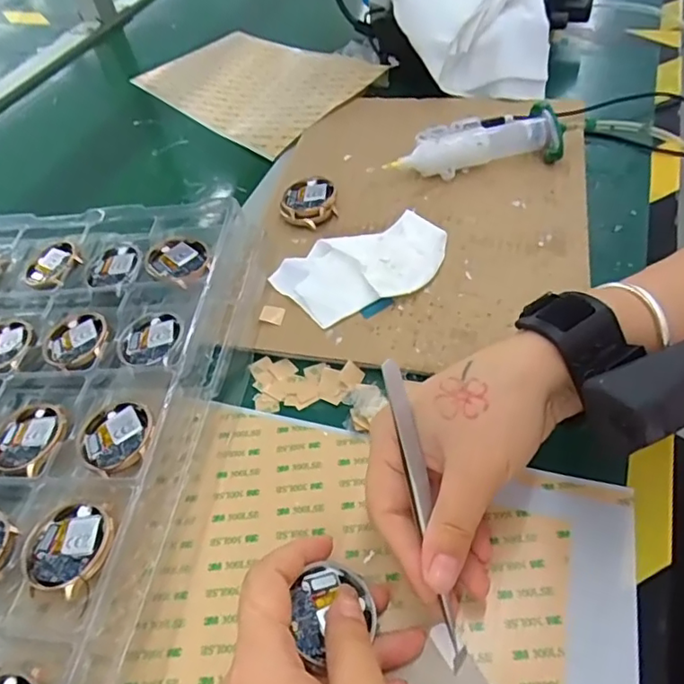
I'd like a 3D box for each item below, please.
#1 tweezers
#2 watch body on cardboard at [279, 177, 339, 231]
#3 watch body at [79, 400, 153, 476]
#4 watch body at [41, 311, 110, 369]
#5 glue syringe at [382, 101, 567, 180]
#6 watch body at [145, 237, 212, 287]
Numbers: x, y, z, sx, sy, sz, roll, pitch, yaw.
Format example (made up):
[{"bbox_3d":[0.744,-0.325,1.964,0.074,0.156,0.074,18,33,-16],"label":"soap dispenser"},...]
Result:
[{"bbox_3d":[0.038,0.076,0.260,0.010,0.017,0.137,-12,85,-5],"label":"tweezers"},{"bbox_3d":[-0.027,-0.112,0.453,0.043,0.016,0.048,-4,51,1],"label":"watch body on cardboard"},{"bbox_3d":[-0.128,0.053,0.323,0.042,0.013,0.048,-25,54,-15],"label":"watch body"},{"bbox_3d":[-0.177,-0.002,0.377,0.043,0.012,0.049,-27,54,-16],"label":"watch body"},{"bbox_3d":[0.110,-0.161,0.467,0.146,0.033,0.042,-8,51,-2],"label":"glue syringe"},{"bbox_3d":[-0.115,-0.057,0.402,0.047,0.007,0.042,14,54,15],"label":"watch body"}]

